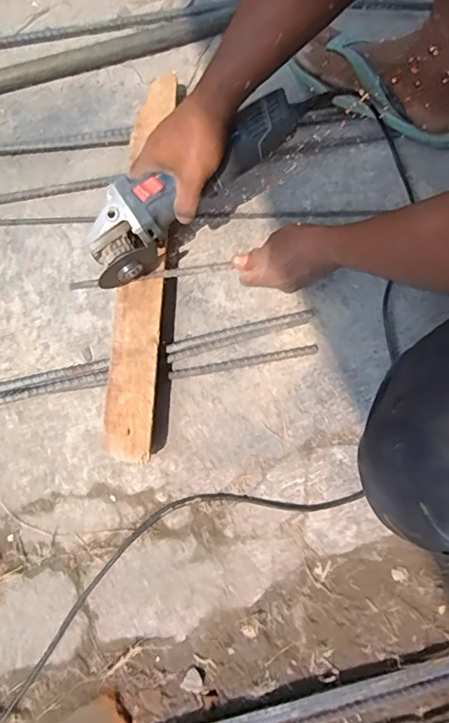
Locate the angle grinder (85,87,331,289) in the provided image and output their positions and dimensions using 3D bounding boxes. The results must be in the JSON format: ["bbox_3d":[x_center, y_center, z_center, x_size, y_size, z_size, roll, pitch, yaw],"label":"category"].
[{"bbox_3d":[-0.033,-0.195,0.569,0.287,0.085,0.072,-37,82,3],"label":"angle grinder"}]

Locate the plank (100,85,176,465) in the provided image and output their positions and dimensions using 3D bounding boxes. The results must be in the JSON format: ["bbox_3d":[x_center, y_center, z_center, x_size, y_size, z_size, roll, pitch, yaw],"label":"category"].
[{"bbox_3d":[-0.102,-0.134,0.626,0.059,0.030,0.498,3,80,-1],"label":"plank"}]

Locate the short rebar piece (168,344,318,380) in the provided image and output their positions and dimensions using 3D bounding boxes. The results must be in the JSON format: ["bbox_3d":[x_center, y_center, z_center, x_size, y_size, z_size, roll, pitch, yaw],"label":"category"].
[{"bbox_3d":[0.025,0.001,0.648,0.190,0.008,0.013,-10,80,-3],"label":"short rebar piece"}]

